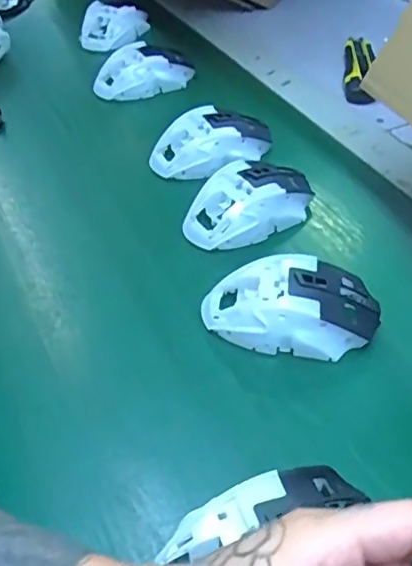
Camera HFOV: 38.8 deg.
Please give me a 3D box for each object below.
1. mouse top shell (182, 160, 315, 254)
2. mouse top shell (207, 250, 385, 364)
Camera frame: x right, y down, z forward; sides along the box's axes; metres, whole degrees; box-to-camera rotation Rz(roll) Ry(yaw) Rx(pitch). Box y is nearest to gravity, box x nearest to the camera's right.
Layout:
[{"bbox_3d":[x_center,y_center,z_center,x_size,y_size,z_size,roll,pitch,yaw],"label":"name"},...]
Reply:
[{"bbox_3d":[0.036,-0.066,0.476,0.114,0.037,0.065,-32,51,-25],"label":"mouse top shell"},{"bbox_3d":[0.057,0.014,0.393,0.113,0.036,0.059,1,45,6],"label":"mouse top shell"}]

